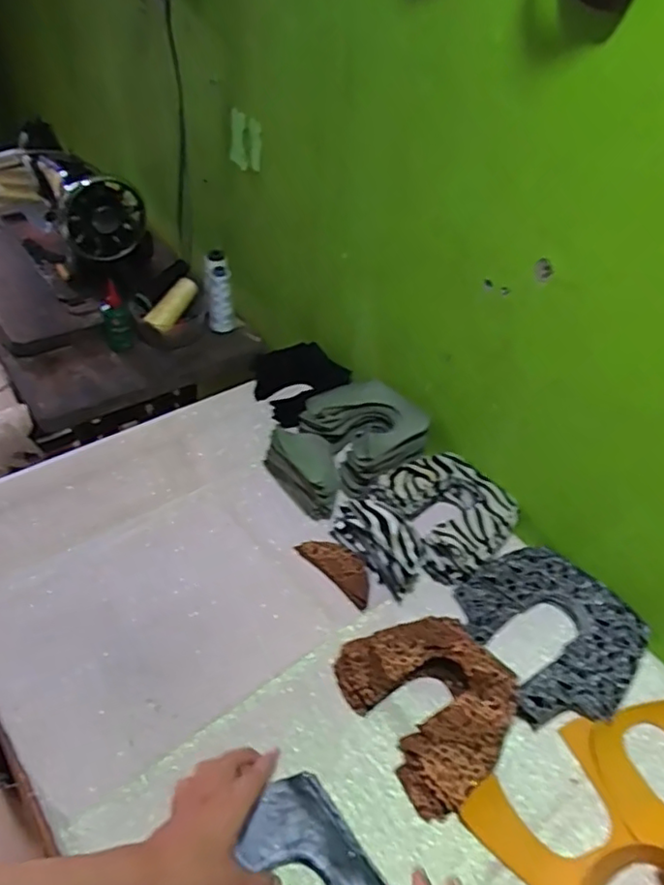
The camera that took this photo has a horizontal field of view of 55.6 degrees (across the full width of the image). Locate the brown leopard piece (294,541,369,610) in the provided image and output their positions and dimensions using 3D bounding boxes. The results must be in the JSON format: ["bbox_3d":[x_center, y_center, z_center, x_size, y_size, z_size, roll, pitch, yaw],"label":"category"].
[{"bbox_3d":[0.011,0.148,0.755,0.108,0.013,0.045,37,51,28],"label":"brown leopard piece"}]

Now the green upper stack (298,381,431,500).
[{"bbox_3d":[0.049,-0.011,0.891,0.142,0.072,0.163,-24,51,-28],"label":"green upper stack"}]

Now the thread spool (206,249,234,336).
[{"bbox_3d":[-0.192,-0.252,1.080,0.046,0.121,0.053,-4,45,-11],"label":"thread spool"}]

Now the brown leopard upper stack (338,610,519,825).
[{"bbox_3d":[0.101,0.254,0.630,0.137,0.047,0.175,-20,50,-25],"label":"brown leopard upper stack"}]

